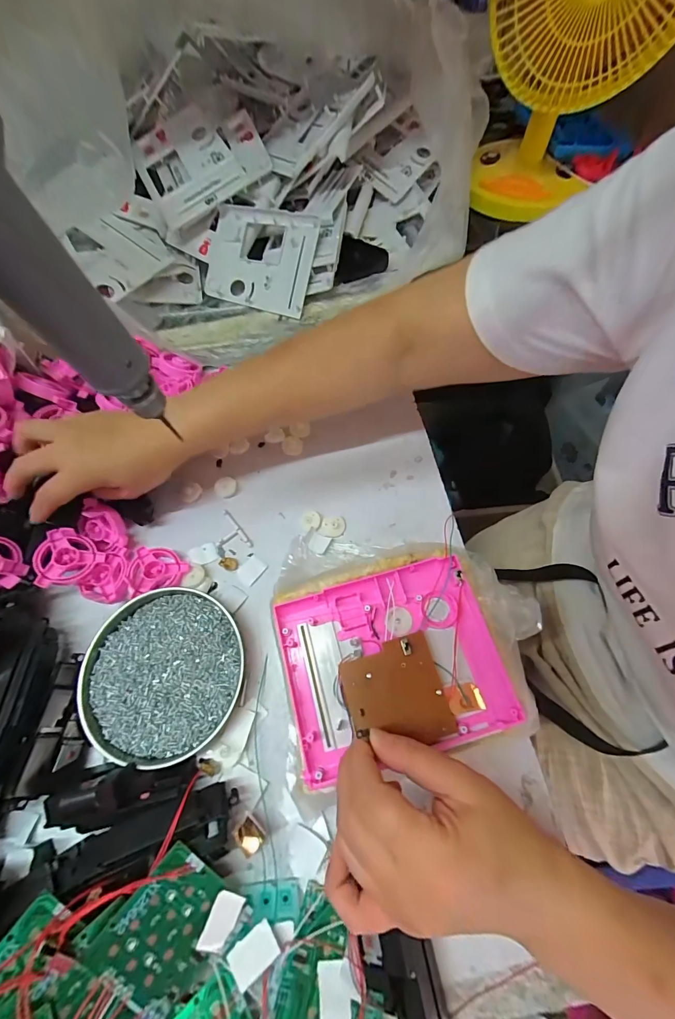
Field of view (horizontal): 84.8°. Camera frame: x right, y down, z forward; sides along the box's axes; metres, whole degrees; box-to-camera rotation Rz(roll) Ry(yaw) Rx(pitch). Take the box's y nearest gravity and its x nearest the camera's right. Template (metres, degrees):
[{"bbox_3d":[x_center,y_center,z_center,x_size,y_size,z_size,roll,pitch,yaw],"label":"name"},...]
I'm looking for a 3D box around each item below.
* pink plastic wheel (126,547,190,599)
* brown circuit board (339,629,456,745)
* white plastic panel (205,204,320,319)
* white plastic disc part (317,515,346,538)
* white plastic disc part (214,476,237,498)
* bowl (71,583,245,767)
[{"bbox_3d":[-0.174,0.054,0.356,0.051,0.015,0.045,-19,67,-6],"label":"pink plastic wheel"},{"bbox_3d":[0.044,0.140,0.284,0.073,0.007,0.072,-13,67,-8],"label":"brown circuit board"},{"bbox_3d":[-0.103,-0.325,0.482,0.147,0.013,0.119,15,95,13],"label":"white plastic panel"},{"bbox_3d":[-0.005,0.016,0.377,0.026,0.008,0.025,-1,67,2],"label":"white plastic disc part"},{"bbox_3d":[-0.120,-0.024,0.398,0.022,0.007,0.022,-1,67,2],"label":"white plastic disc part"},{"bbox_3d":[-0.152,0.137,0.316,0.133,0.019,0.132,1,66,-2],"label":"bowl"}]

